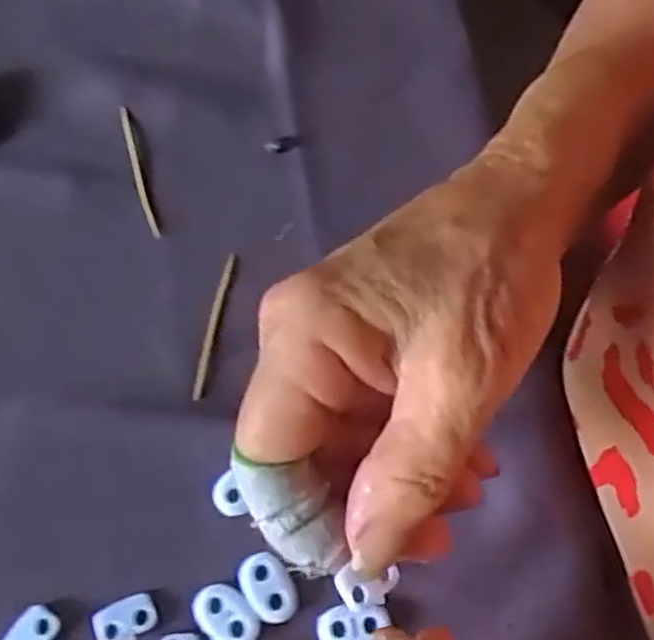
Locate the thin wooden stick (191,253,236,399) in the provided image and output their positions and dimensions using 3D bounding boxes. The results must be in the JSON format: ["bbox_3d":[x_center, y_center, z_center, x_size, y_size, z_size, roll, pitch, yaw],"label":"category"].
[{"bbox_3d":[-0.042,0.002,0.294,0.004,0.004,0.059,11,68,3],"label":"thin wooden stick"}]

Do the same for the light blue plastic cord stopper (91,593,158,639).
[{"bbox_3d":[-0.065,0.097,0.255,0.020,0.004,0.013,-18,69,-8],"label":"light blue plastic cord stopper"}]

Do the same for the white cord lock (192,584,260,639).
[{"bbox_3d":[-0.033,0.096,0.254,0.016,0.004,0.022,-36,73,-14],"label":"white cord lock"}]

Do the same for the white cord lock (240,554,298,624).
[{"bbox_3d":[-0.019,0.087,0.257,0.016,0.004,0.022,-32,72,-13],"label":"white cord lock"}]

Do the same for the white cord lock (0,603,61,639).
[{"bbox_3d":[-0.095,0.101,0.251,0.013,0.004,0.019,33,71,12],"label":"white cord lock"}]

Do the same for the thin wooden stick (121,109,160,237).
[{"bbox_3d":[-0.075,-0.059,0.315,0.004,0.005,0.060,-16,69,-7],"label":"thin wooden stick"}]

